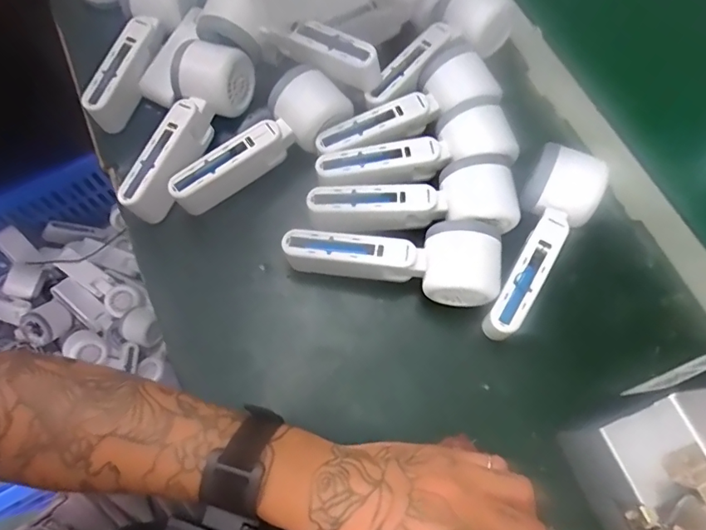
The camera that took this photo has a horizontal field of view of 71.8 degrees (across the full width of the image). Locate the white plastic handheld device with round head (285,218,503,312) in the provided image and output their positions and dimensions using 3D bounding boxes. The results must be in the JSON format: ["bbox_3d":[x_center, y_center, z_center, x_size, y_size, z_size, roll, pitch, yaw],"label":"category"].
[{"bbox_3d":[0.031,-0.010,0.383,0.164,0.050,0.060,11,69,3],"label":"white plastic handheld device with round head"}]

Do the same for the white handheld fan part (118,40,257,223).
[{"bbox_3d":[-0.143,-0.114,0.405,0.052,0.054,0.158,26,71,8],"label":"white handheld fan part"}]

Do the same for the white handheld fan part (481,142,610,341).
[{"bbox_3d":[0.139,-0.019,0.382,0.054,0.052,0.149,33,72,11],"label":"white handheld fan part"}]

